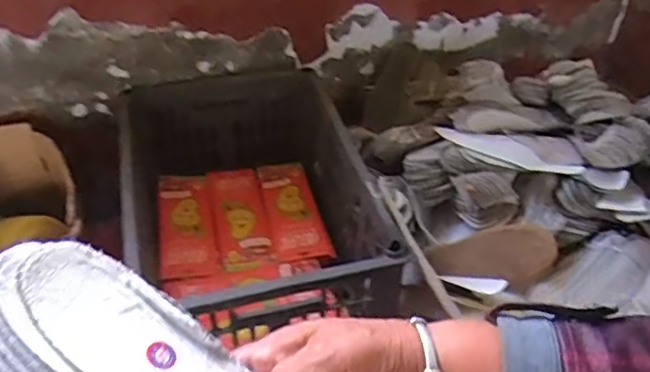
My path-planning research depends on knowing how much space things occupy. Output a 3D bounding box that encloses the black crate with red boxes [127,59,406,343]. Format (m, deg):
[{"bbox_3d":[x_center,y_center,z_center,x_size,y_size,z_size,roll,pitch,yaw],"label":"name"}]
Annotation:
[{"bbox_3d":[-0.123,0.028,0.941,0.335,0.204,0.527,-10,41,-13],"label":"black crate with red boxes"}]

